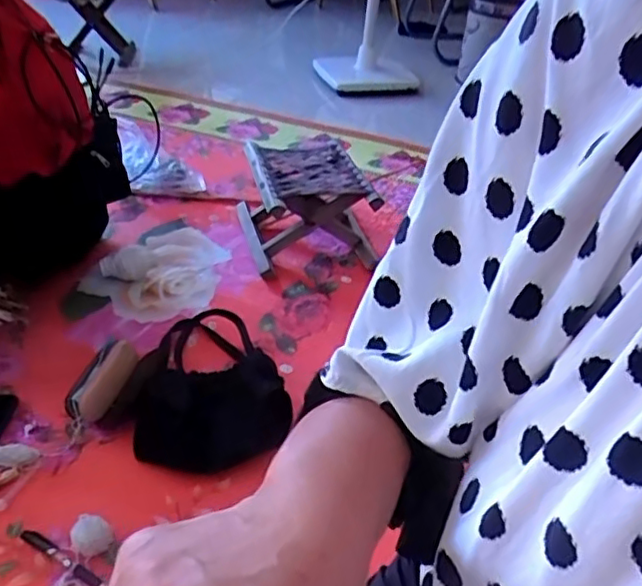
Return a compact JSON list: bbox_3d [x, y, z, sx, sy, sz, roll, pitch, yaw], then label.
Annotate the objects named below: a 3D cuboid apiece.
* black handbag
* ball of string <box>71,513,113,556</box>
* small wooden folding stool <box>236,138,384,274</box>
[{"bbox_3d":[-0.160,0.119,0.951,0.210,0.074,0.319,1,36,-6],"label":"black handbag"},{"bbox_3d":[-0.270,0.284,0.742,0.045,0.034,0.041,-13,39,-23],"label":"ball of string"},{"bbox_3d":[-0.030,-0.170,1.330,0.252,0.204,0.266,-8,38,-18],"label":"small wooden folding stool"}]

